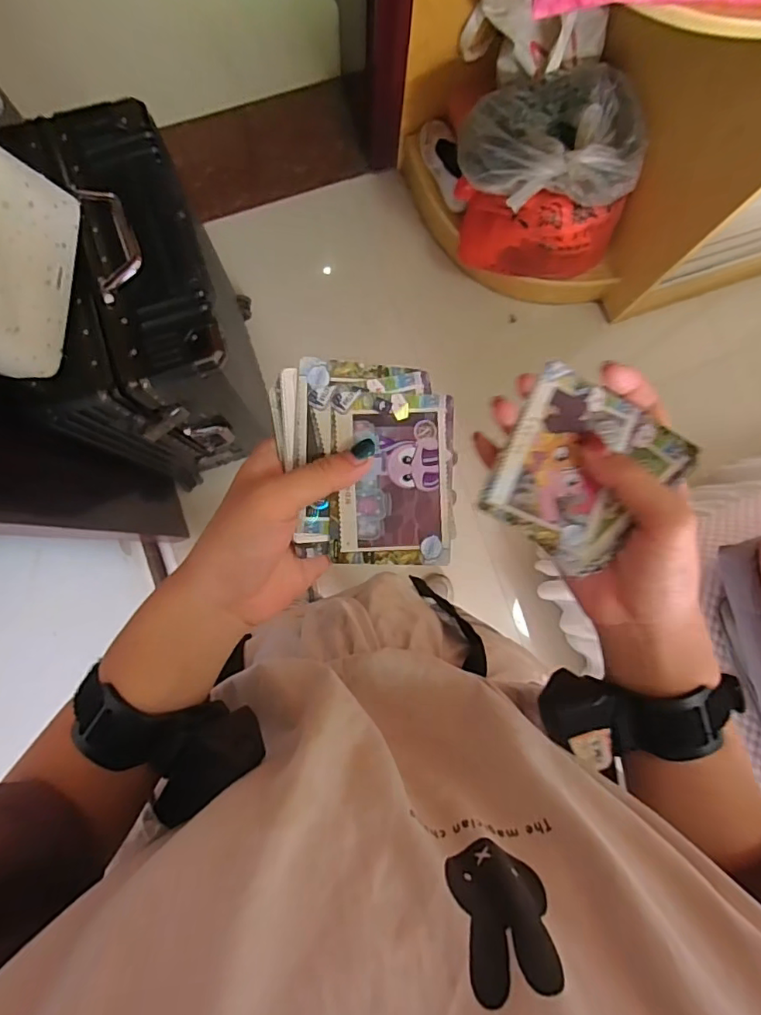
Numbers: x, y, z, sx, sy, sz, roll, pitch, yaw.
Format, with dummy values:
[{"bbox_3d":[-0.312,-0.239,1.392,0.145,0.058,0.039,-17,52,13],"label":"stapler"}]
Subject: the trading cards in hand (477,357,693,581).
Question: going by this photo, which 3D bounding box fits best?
[{"bbox_3d":[0.105,-0.017,0.273,0.084,0.010,0.090,28,85,0],"label":"trading cards in hand"}]

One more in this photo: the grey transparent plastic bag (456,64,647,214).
[{"bbox_3d":[0.320,-0.697,1.011,0.324,0.085,0.233,-3,86,-3],"label":"grey transparent plastic bag"}]

